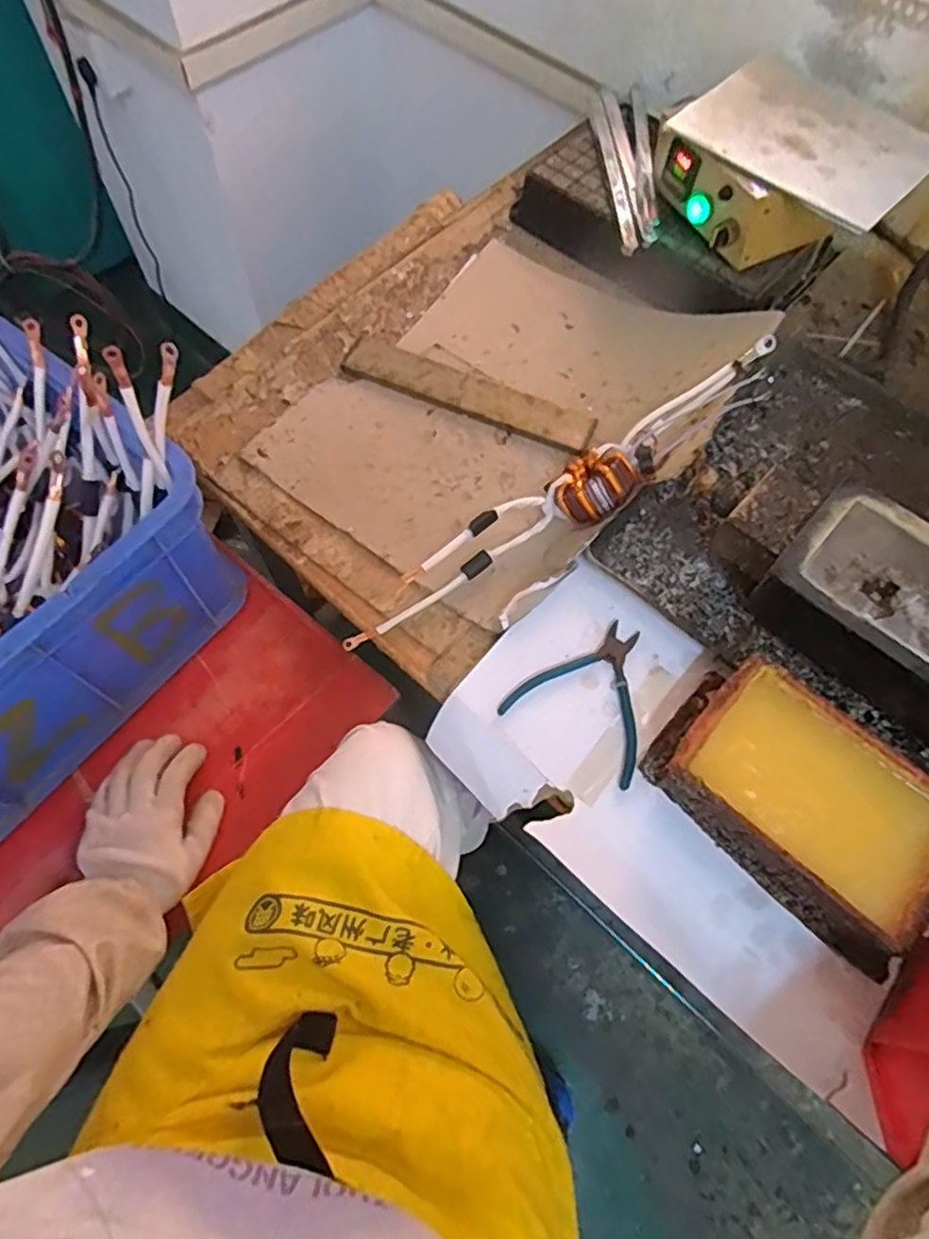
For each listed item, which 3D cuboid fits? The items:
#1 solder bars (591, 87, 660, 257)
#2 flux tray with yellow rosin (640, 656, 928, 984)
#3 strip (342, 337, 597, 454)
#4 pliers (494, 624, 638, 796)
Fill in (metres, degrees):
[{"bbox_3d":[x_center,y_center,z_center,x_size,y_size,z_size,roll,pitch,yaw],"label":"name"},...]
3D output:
[{"bbox_3d":[0.207,-0.573,0.850,0.068,0.030,0.309,0,64,-2],"label":"solder bars"},{"bbox_3d":[0.270,0.143,0.537,0.223,0.067,0.137,40,70,16],"label":"flux tray with yellow rosin"},{"bbox_3d":[0.004,-0.259,0.766,0.291,0.007,0.056,22,68,9],"label":"strip"},{"bbox_3d":[0.118,0.060,0.604,0.123,0.008,0.134,30,67,12],"label":"pliers"}]

